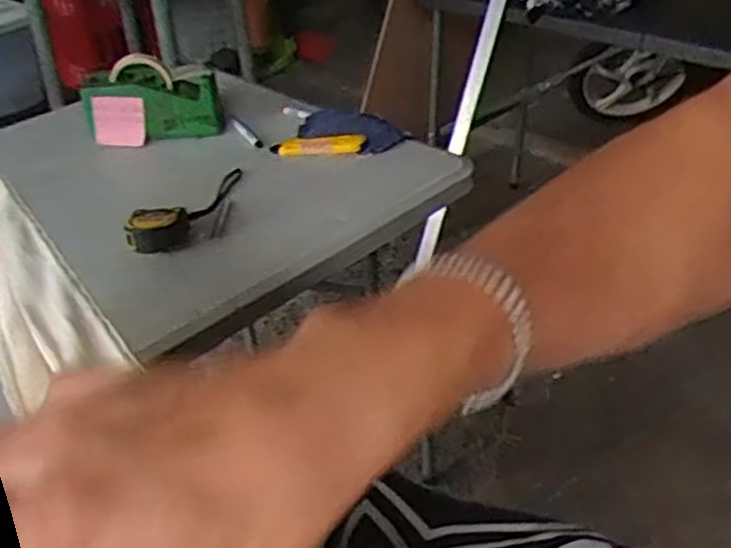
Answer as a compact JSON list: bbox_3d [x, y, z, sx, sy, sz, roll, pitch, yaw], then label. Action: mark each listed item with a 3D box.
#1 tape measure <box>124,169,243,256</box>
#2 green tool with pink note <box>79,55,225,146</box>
[{"bbox_3d":[-0.230,-0.095,0.986,0.069,0.035,0.223,9,35,16],"label":"tape measure"},{"bbox_3d":[-0.335,-0.277,1.195,0.206,0.115,0.069,-3,34,-1],"label":"green tool with pink note"}]

